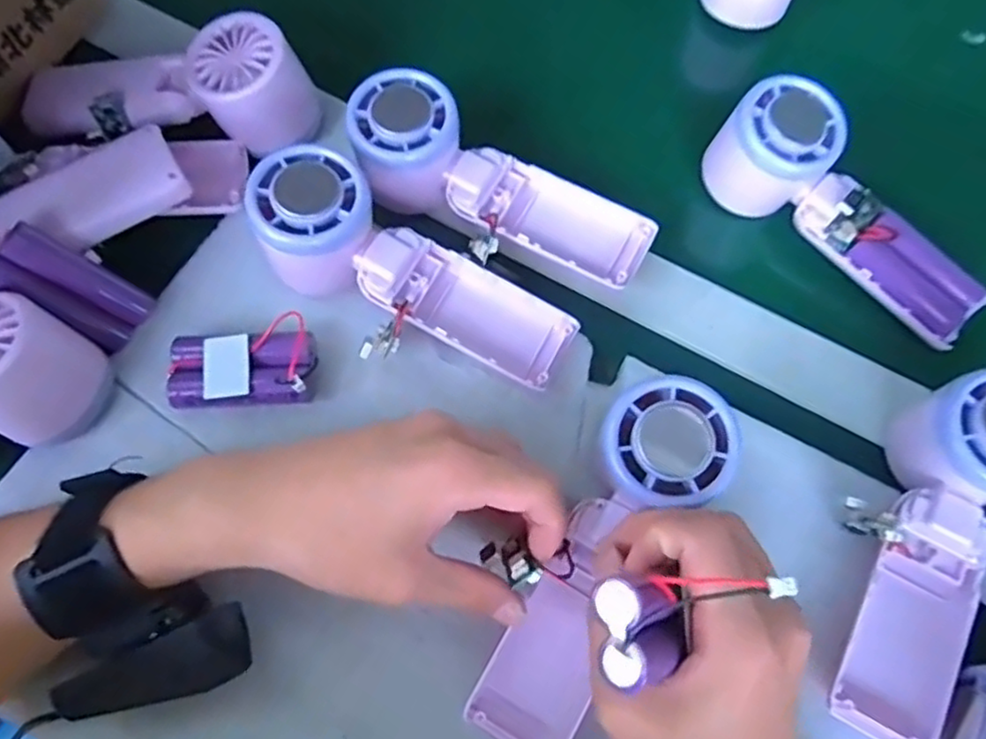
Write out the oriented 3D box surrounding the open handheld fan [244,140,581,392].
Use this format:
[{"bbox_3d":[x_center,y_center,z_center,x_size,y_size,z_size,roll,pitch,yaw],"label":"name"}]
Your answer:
[{"bbox_3d":[-0.044,-0.043,0.339,0.168,0.041,0.066,29,72,-12],"label":"open handheld fan"}]

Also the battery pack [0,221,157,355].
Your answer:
[{"bbox_3d":[-0.209,-0.038,0.346,0.018,0.077,0.036,8,68,32],"label":"battery pack"}]

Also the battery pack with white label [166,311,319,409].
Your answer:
[{"bbox_3d":[-0.121,-0.001,0.335,0.066,0.023,0.040,-9,71,-3],"label":"battery pack with white label"}]

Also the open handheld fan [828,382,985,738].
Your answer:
[{"bbox_3d":[0.187,0.075,0.298,0.064,0.048,0.162,30,73,10],"label":"open handheld fan"}]

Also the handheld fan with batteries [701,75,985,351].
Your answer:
[{"bbox_3d":[0.188,-0.082,0.373,0.161,0.050,0.051,43,76,1],"label":"handheld fan with batteries"}]

